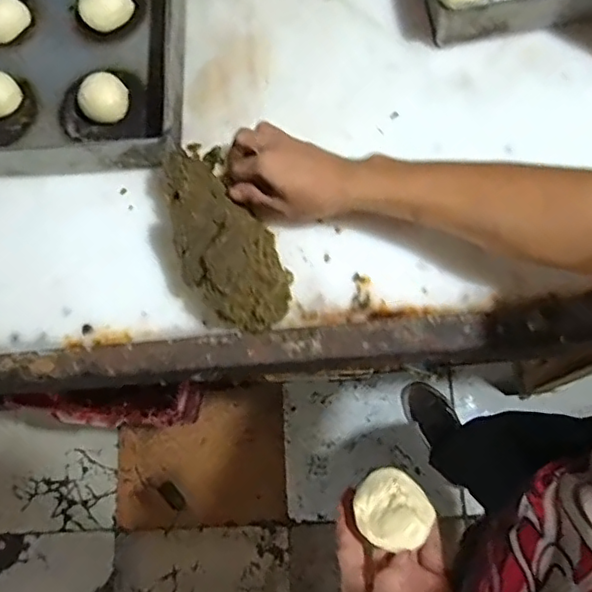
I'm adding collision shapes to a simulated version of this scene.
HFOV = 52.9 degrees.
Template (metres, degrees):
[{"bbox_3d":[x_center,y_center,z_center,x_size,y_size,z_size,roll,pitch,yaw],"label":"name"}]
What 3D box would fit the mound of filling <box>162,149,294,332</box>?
[{"bbox_3d":[-0.063,-0.051,0.512,0.080,0.084,0.163,-24,80,-5],"label":"mound of filling"}]

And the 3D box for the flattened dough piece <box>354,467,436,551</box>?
[{"bbox_3d":[0.067,0.150,0.421,0.048,0.020,0.054,-34,54,-18],"label":"flattened dough piece"}]

